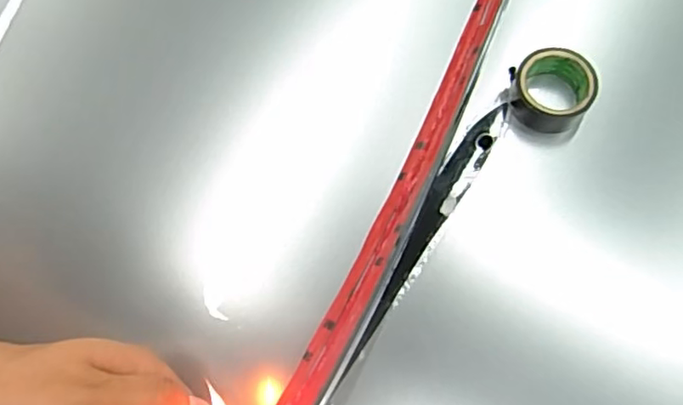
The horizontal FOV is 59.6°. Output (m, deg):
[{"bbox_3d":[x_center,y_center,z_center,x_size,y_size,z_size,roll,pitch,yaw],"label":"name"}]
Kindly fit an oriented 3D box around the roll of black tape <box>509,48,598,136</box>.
[{"bbox_3d":[0.122,-0.065,0.345,0.043,0.025,0.039,20,67,8],"label":"roll of black tape"}]

